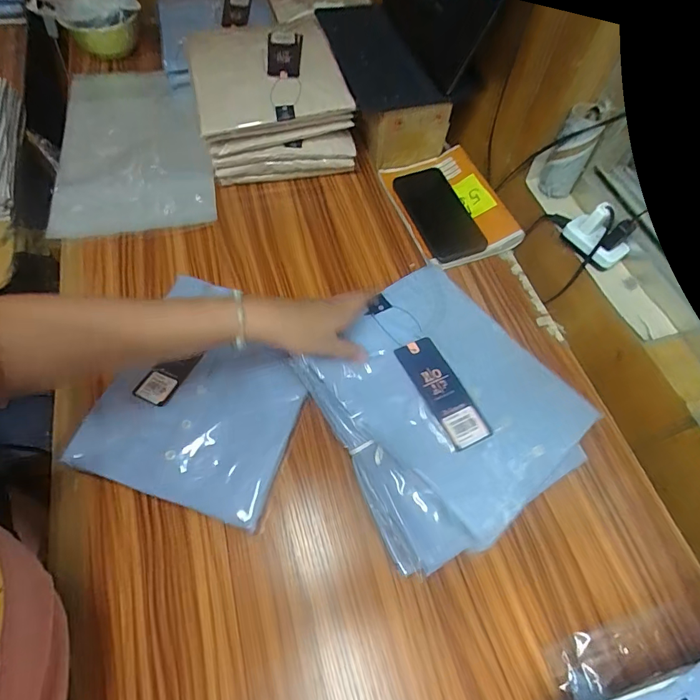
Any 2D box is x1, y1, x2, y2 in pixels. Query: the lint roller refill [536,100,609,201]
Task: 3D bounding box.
[{"bbox_3d":[0.271,-0.243,0.528,0.047,0.097,0.040,28,64,13],"label":"lint roller refill"}]

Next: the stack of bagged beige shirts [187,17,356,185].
[{"bbox_3d":[-0.124,-0.382,0.662,0.211,0.126,0.239,-11,62,-8],"label":"stack of bagged beige shirts"}]

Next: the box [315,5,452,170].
[{"bbox_3d":[0.036,-0.424,0.680,0.132,0.109,0.266,-18,63,-12],"label":"box"}]

